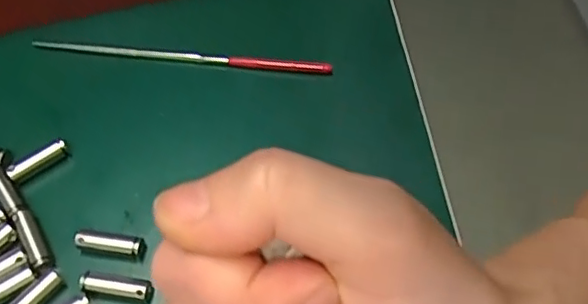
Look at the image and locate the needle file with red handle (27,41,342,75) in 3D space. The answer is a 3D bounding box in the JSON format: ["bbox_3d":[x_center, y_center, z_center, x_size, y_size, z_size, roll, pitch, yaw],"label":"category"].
[{"bbox_3d":[-0.050,-0.043,0.271,0.134,0.010,0.004,6,59,3],"label":"needle file with red handle"}]

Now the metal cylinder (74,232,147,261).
[{"bbox_3d":[-0.069,0.035,0.224,0.024,0.008,0.009,10,59,6],"label":"metal cylinder"}]

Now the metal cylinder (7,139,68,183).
[{"bbox_3d":[-0.103,0.004,0.241,0.024,0.008,0.007,-34,65,-19],"label":"metal cylinder"}]

